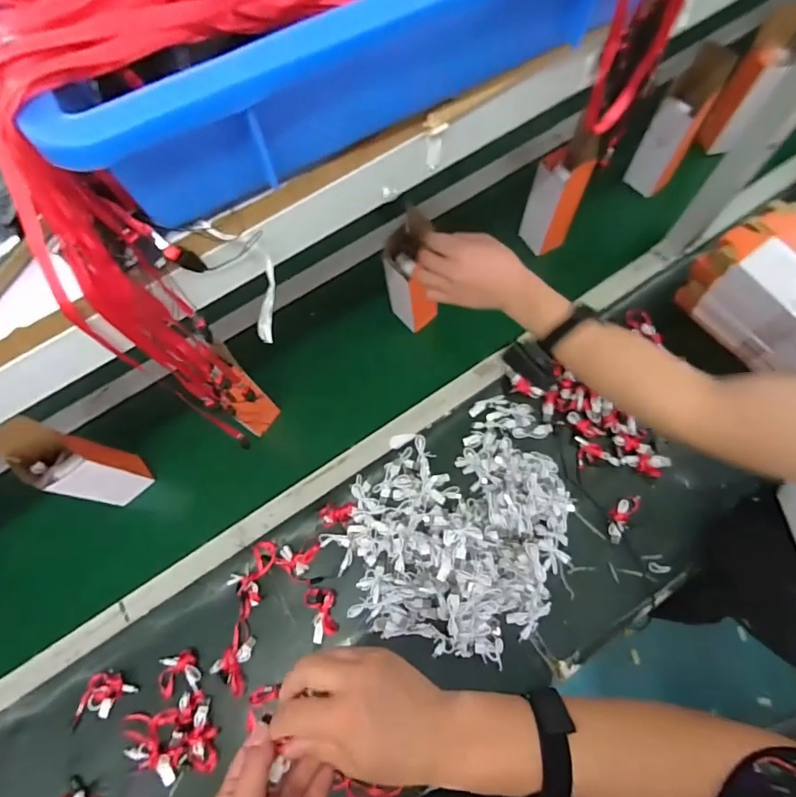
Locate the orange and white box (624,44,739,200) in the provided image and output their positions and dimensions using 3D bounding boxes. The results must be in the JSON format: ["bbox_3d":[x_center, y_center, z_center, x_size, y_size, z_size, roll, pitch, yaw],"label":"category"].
[{"bbox_3d":[0.488,-0.477,0.832,0.083,0.241,0.059,33,75,13],"label":"orange and white box"}]

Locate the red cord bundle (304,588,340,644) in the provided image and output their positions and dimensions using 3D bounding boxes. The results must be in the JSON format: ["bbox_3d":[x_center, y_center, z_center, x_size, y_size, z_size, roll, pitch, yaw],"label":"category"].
[{"bbox_3d":[-0.110,0.318,0.699,0.045,0.017,0.073,-15,70,-3],"label":"red cord bundle"}]

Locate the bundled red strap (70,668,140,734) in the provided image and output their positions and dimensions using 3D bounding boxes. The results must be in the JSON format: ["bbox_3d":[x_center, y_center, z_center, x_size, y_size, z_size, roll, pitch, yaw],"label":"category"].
[{"bbox_3d":[-0.427,0.427,0.670,0.090,0.012,0.055,-40,73,-11],"label":"bundled red strap"}]

